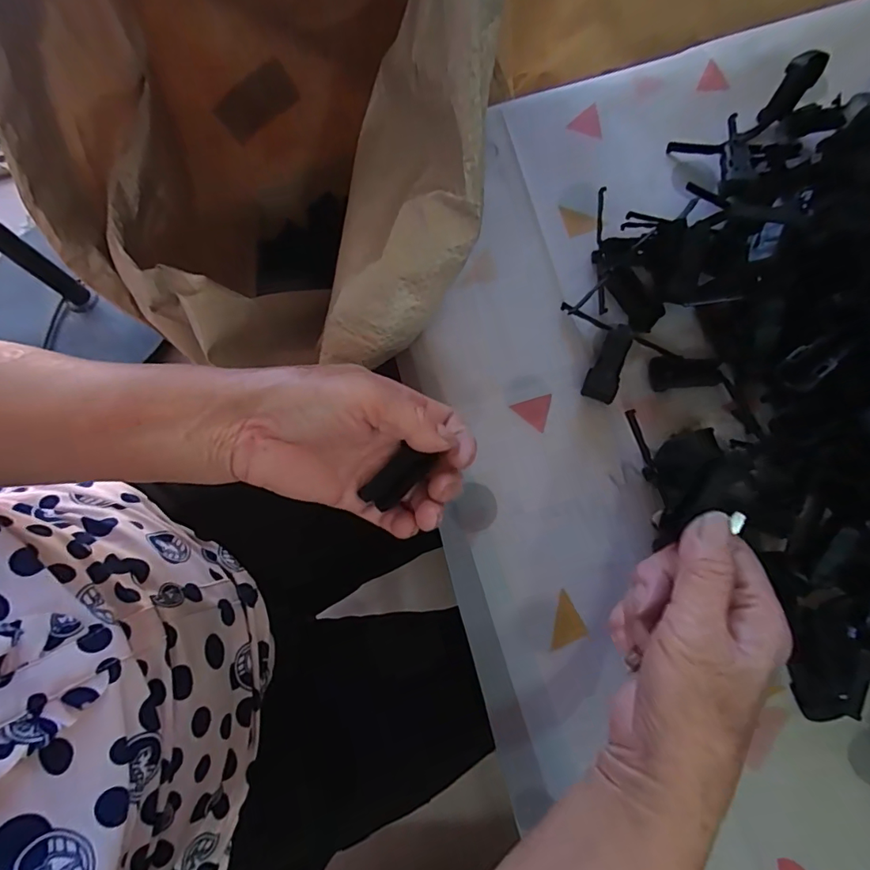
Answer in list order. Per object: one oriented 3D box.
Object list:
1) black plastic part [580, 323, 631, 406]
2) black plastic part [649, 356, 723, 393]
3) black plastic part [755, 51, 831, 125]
[{"bbox_3d":[0.113,-0.045,0.313,0.020,0.018,0.048,24,81,4],"label":"black plastic part"},{"bbox_3d":[0.165,-0.040,0.318,0.044,0.015,0.020,-4,80,-1],"label":"black plastic part"},{"bbox_3d":[0.243,-0.237,0.329,0.021,0.040,0.018,-41,83,-7],"label":"black plastic part"}]

